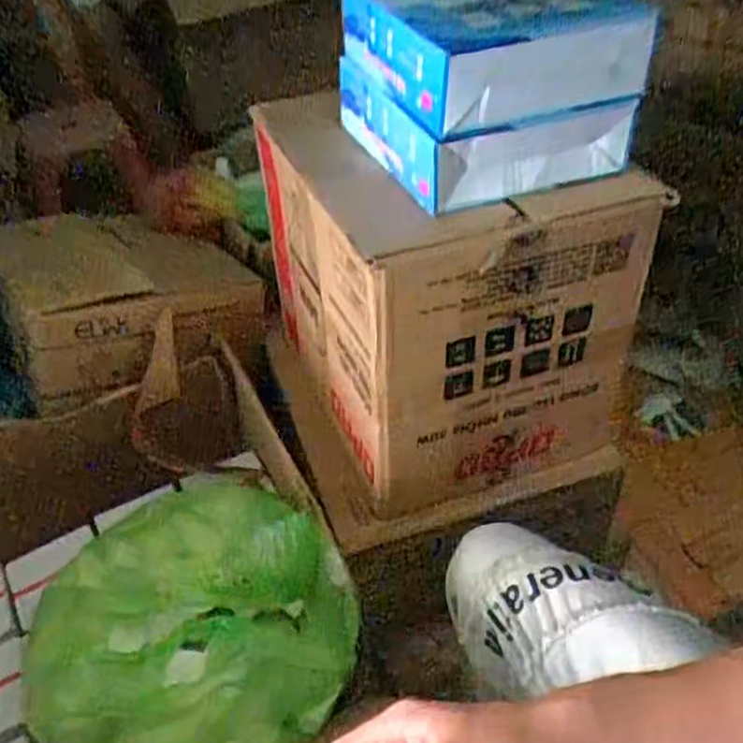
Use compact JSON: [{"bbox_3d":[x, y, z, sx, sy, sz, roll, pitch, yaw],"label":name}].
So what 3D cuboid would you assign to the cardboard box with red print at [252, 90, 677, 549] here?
[{"bbox_3d":[0.074,-0.101,0.963,0.384,0.387,0.430,-16,45,-13],"label":"cardboard box with red print"}]

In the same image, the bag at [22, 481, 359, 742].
[{"bbox_3d":[-0.207,0.268,0.821,0.346,0.182,0.335,33,54,32],"label":"bag"}]

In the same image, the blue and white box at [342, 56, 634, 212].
[{"bbox_3d":[0.122,-0.281,0.817,0.242,0.086,0.218,-20,46,-17],"label":"blue and white box"}]

